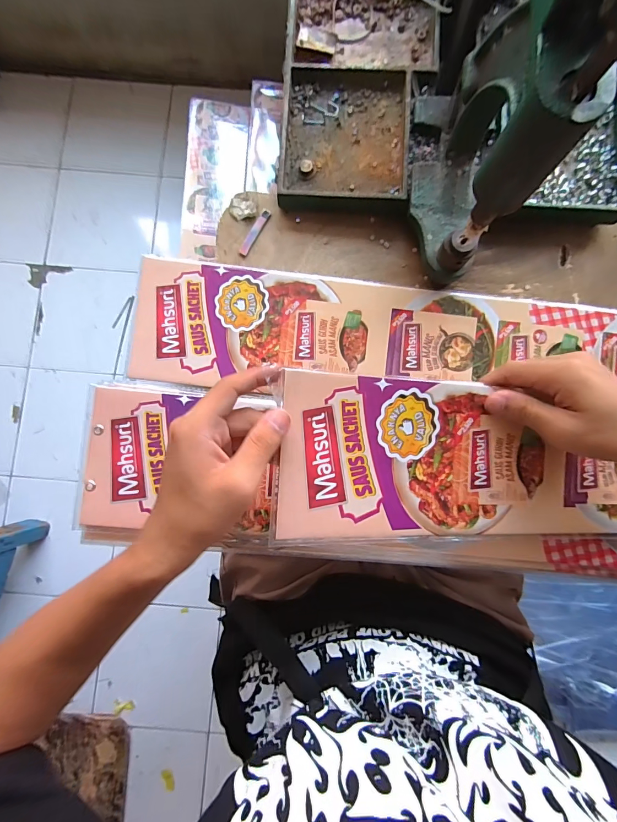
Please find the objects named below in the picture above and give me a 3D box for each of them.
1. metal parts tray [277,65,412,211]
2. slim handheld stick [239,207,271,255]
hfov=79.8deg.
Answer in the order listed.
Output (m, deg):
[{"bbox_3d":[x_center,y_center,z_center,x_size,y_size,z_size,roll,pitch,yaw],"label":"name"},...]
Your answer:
[{"bbox_3d":[0.039,-0.283,0.383,0.127,0.024,0.145,4,84,0],"label":"metal parts tray"},{"bbox_3d":[-0.056,-0.187,0.386,0.009,0.004,0.055,29,85,2],"label":"slim handheld stick"}]

